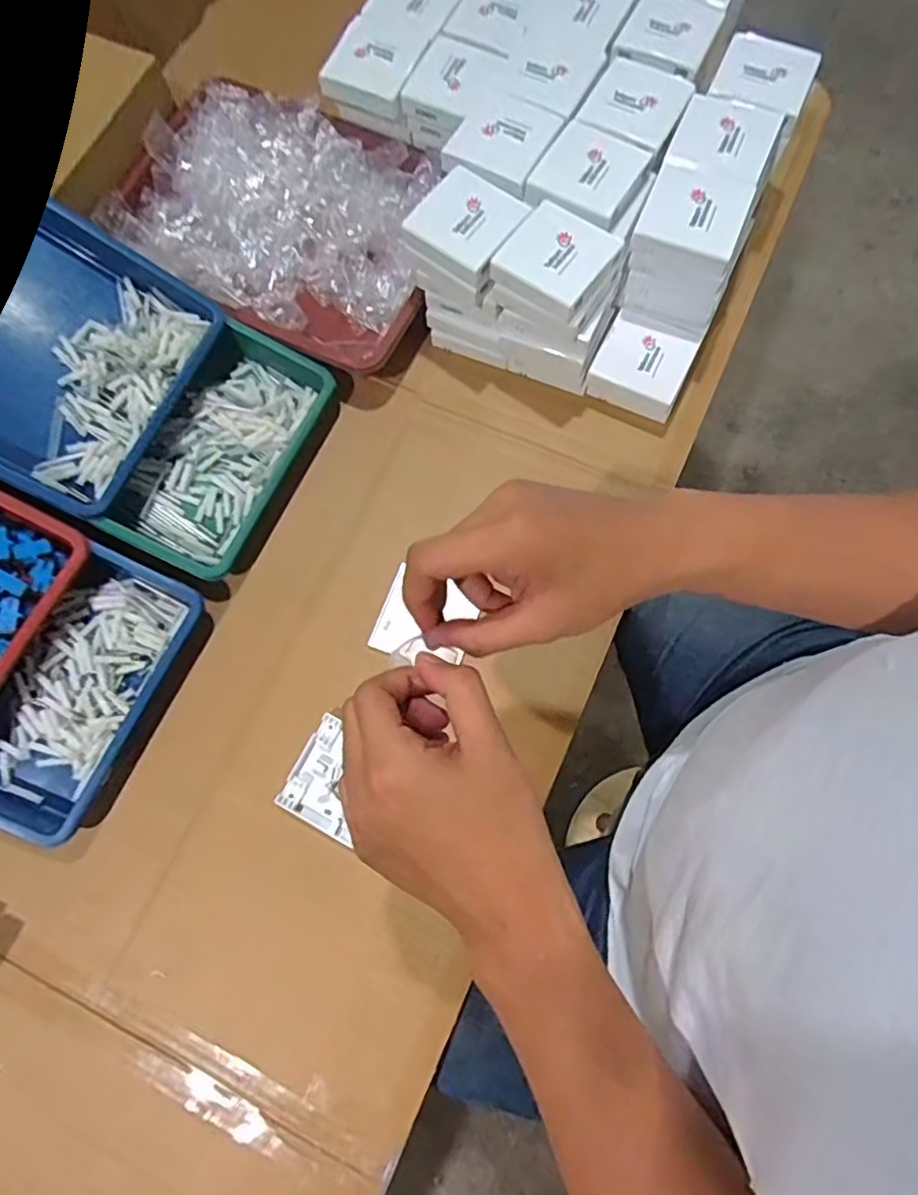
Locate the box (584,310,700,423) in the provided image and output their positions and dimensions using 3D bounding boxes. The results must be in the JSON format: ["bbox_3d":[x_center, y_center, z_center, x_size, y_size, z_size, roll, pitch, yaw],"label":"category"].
[{"bbox_3d":[0.179,-0.226,0.610,0.083,0.038,0.080,28,77,9],"label":"box"}]

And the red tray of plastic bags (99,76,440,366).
[{"bbox_3d":[-0.179,-0.389,0.660,0.335,0.068,0.252,23,76,7],"label":"red tray of plastic bags"}]

